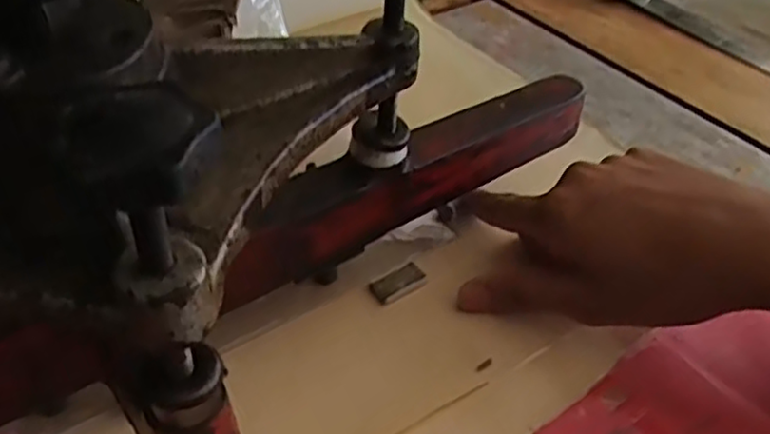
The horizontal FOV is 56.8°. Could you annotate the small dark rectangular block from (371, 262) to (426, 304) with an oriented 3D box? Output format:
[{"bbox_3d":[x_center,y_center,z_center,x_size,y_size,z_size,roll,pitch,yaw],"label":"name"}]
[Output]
[{"bbox_3d":[0.007,0.031,0.341,0.027,0.004,0.014,-22,48,-26],"label":"small dark rectangular block"}]

